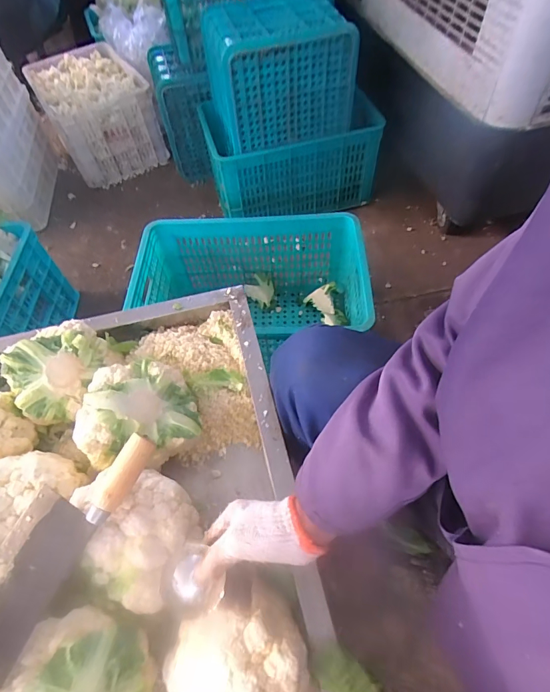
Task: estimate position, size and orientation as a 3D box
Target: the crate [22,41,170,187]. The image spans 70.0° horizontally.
[{"bbox_3d":[-0.648,-0.855,1.422,0.326,0.278,0.484,-29,60,-14],"label":"crate"}]

